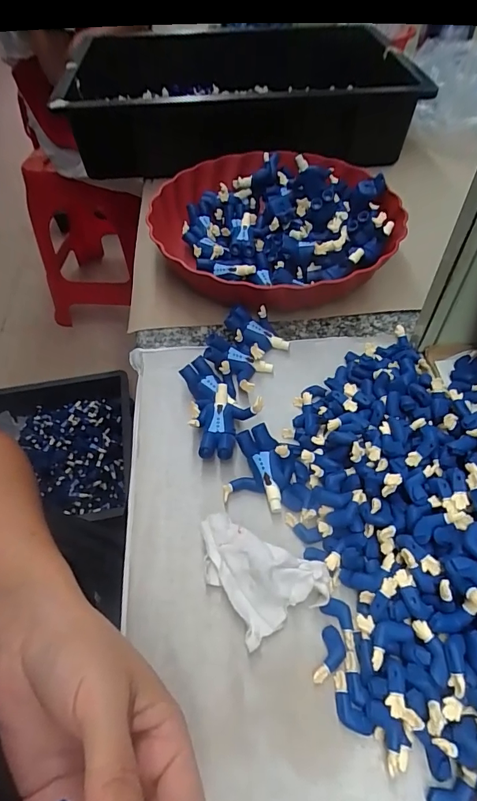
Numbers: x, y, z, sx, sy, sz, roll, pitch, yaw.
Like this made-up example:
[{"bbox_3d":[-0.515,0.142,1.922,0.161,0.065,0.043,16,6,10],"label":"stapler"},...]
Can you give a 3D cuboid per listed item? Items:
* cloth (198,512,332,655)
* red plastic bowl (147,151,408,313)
[{"bbox_3d":[0.011,0.095,0.254,0.056,0.021,0.074,-30,57,-20],"label":"cloth"},{"bbox_3d":[0.033,-0.174,0.435,0.246,0.060,0.233,18,55,15],"label":"red plastic bowl"}]

